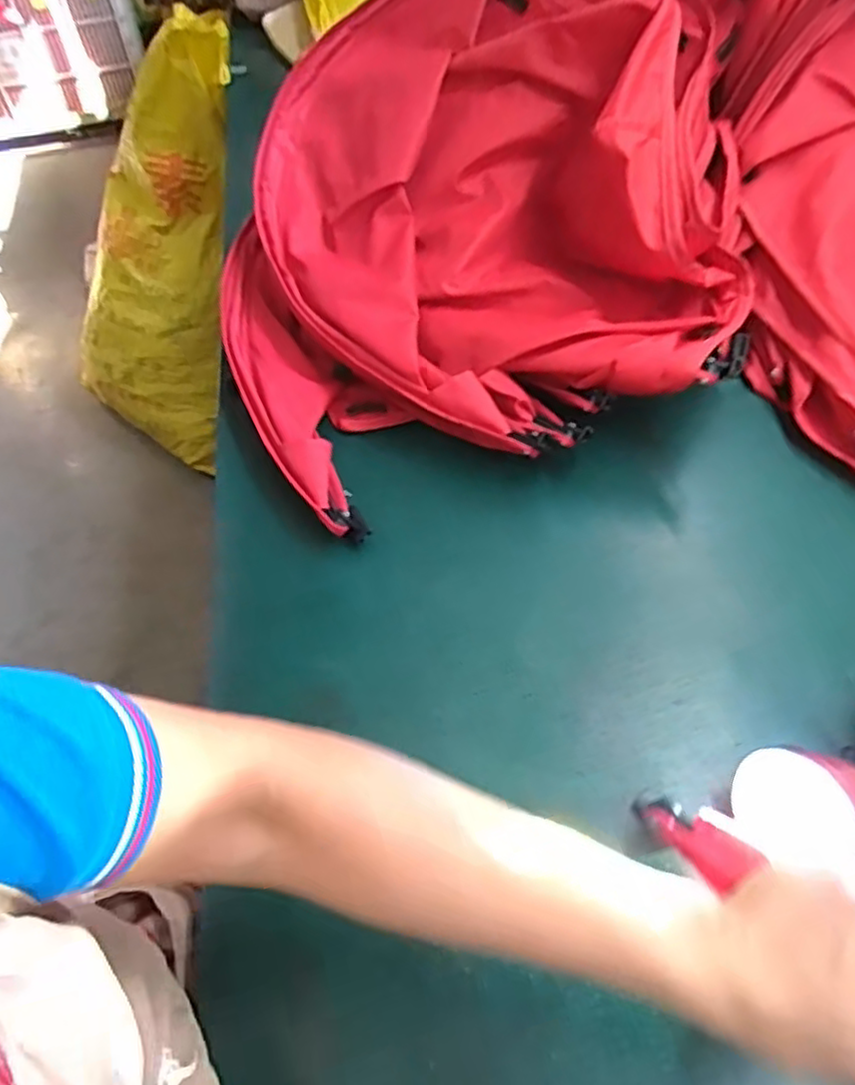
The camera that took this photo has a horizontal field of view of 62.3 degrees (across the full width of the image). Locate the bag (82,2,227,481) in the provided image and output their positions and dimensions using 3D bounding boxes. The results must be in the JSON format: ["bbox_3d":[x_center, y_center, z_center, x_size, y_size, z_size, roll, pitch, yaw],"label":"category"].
[{"bbox_3d":[-0.530,-0.579,1.406,0.190,0.828,0.317,-13,48,-39],"label":"bag"}]

